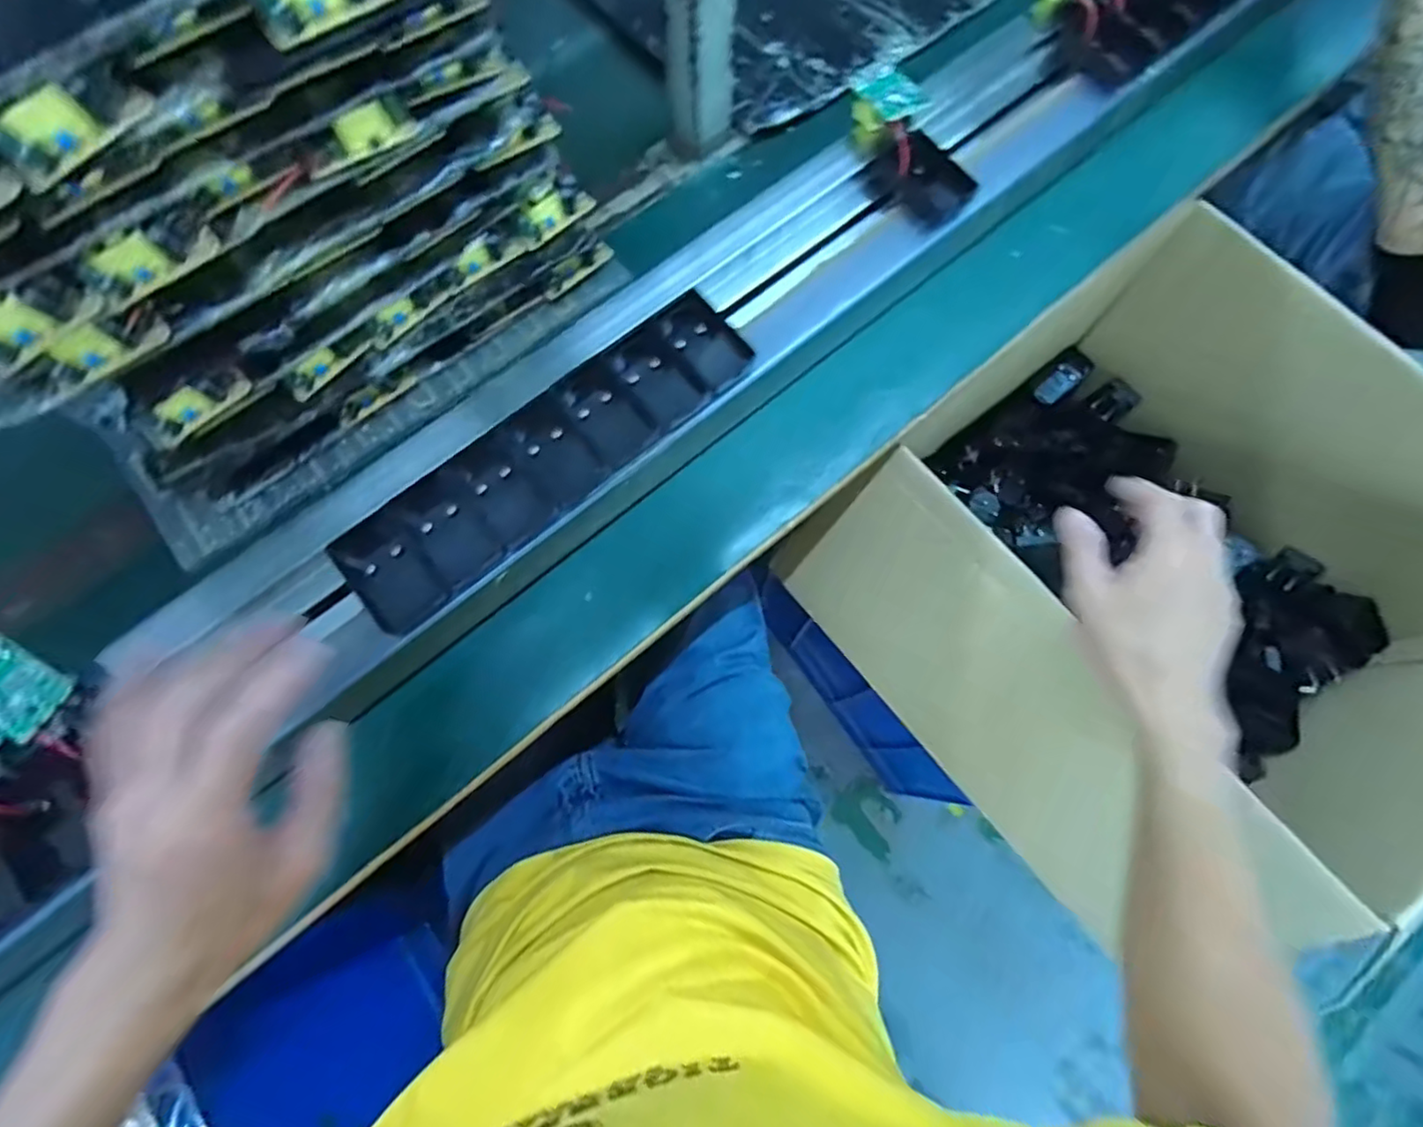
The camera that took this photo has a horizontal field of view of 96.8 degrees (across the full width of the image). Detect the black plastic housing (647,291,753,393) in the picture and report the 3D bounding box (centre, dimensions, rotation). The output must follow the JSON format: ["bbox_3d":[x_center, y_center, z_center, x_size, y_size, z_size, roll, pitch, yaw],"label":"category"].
[{"bbox_3d":[-0.005,-0.157,0.444,0.049,0.019,0.069,-41,78,-10],"label":"black plastic housing"}]

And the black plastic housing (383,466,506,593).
[{"bbox_3d":[-0.173,-0.022,0.409,0.044,0.010,0.076,-39,77,-10],"label":"black plastic housing"}]

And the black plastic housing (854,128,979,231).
[{"bbox_3d":[0.160,-0.290,0.481,0.057,0.020,0.075,-39,77,-10],"label":"black plastic housing"}]

